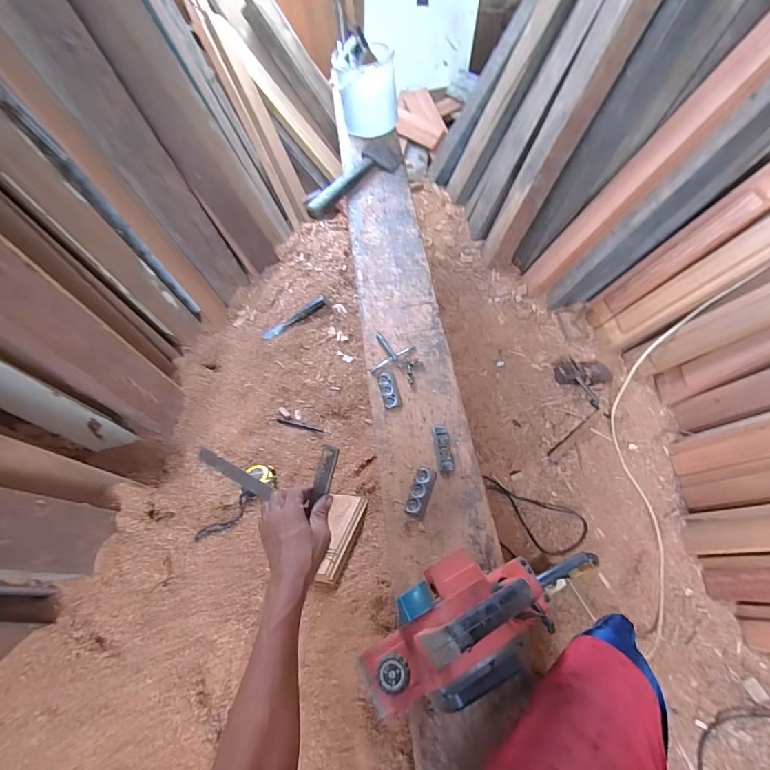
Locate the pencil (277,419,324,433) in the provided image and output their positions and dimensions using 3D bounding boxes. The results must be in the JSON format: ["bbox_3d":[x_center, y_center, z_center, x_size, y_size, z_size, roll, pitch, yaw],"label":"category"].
[{"bbox_3d":[-0.205,0.100,0.962,0.120,0.005,0.010,12,63,10],"label":"pencil"}]

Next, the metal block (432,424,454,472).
[{"bbox_3d":[0.104,0.110,0.710,0.028,0.009,0.088,-7,61,0],"label":"metal block"}]

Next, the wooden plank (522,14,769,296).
[{"bbox_3d":[0.781,-0.638,1.256,0.050,0.943,0.149,5,59,-23],"label":"wooden plank"}]

